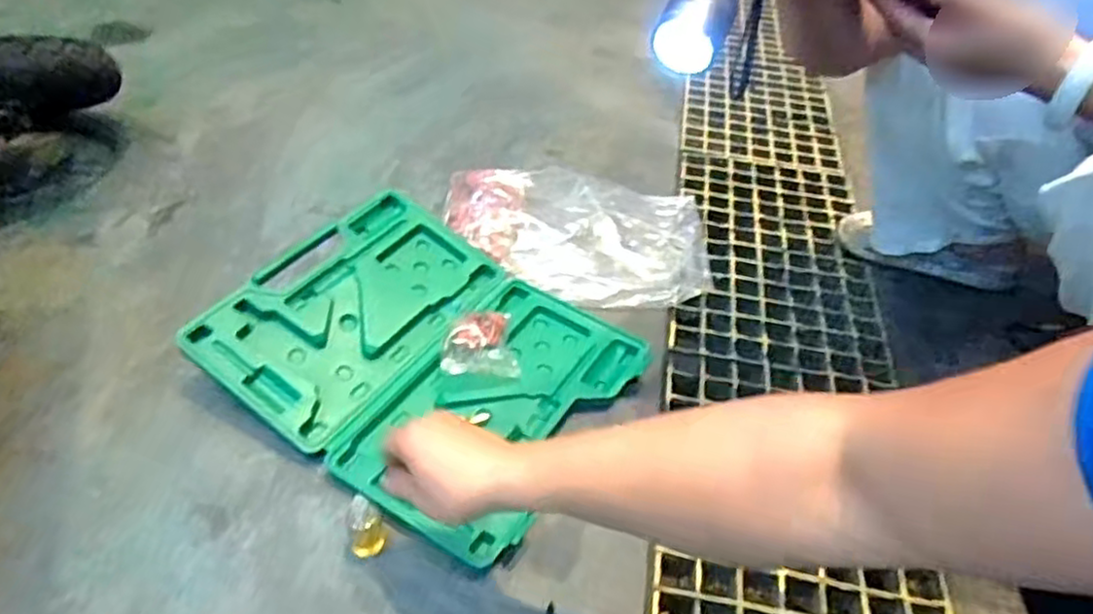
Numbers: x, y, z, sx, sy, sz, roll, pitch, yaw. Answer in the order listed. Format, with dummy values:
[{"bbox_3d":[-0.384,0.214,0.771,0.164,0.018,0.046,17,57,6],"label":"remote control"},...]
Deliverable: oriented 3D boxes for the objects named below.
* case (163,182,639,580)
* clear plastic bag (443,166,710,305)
[{"bbox_3d":[-0.130,0.046,0.780,0.389,0.073,0.332,27,48,19],"label":"case"},{"bbox_3d":[0.050,-0.107,0.988,0.370,0.059,0.255,2,45,-5],"label":"clear plastic bag"}]

